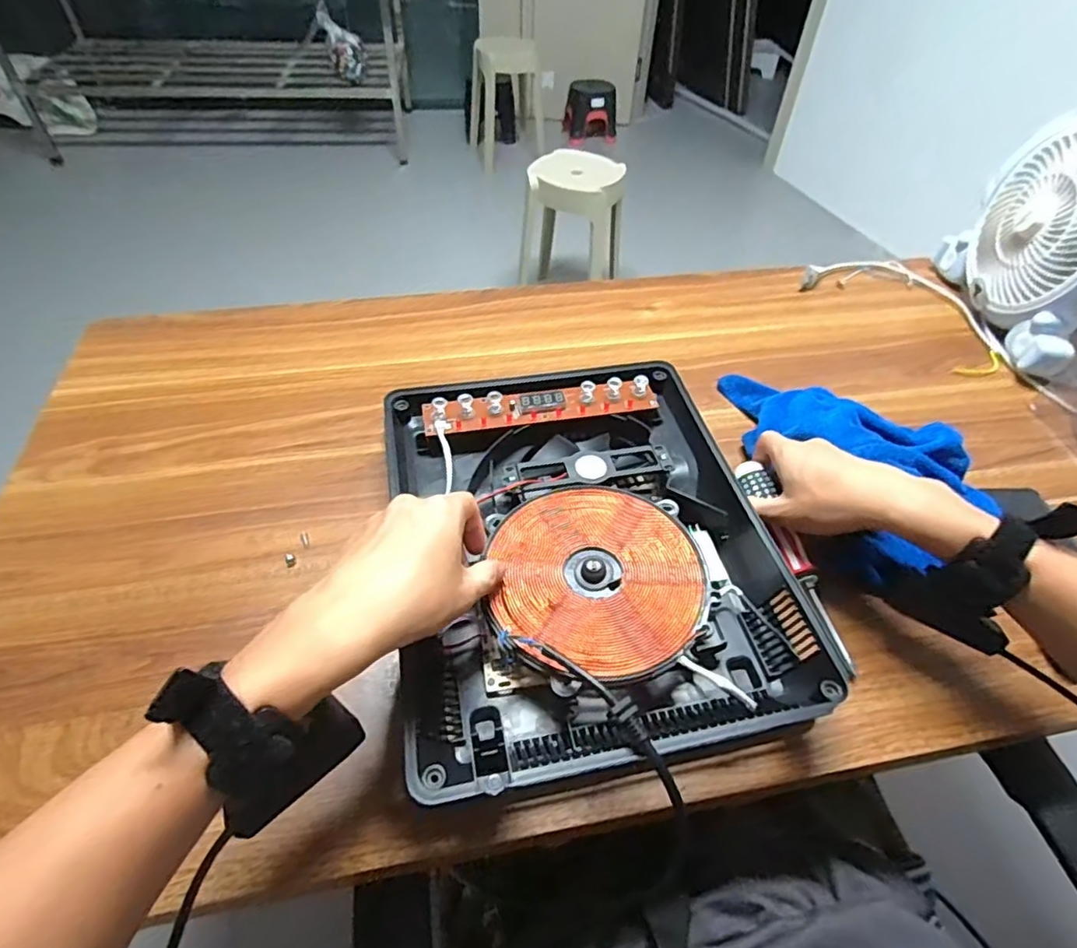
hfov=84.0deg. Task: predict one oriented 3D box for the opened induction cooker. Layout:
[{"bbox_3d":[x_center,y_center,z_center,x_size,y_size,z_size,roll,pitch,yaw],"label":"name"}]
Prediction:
[{"bbox_3d":[0.029,0.047,0.460,0.274,0.055,0.328,-9,50,-11],"label":"opened induction cooker"}]

